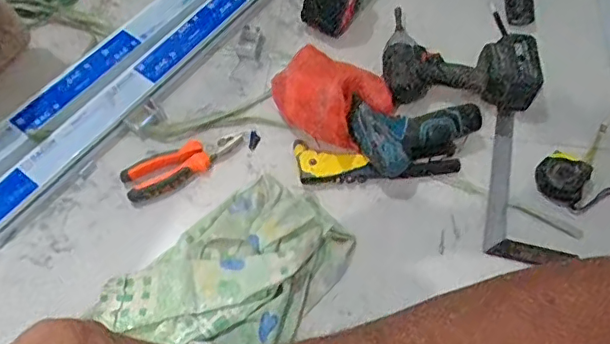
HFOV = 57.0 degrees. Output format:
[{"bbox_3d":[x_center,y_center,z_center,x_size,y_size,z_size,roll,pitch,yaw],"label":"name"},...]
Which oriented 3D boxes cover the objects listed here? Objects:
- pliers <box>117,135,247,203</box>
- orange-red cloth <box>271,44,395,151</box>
[{"bbox_3d":[-0.191,-0.016,0.890,0.197,0.029,0.073,-22,64,-12],"label":"pliers"},{"bbox_3d":[0.042,-0.125,0.903,0.176,0.101,0.139,33,68,18],"label":"orange-red cloth"}]

